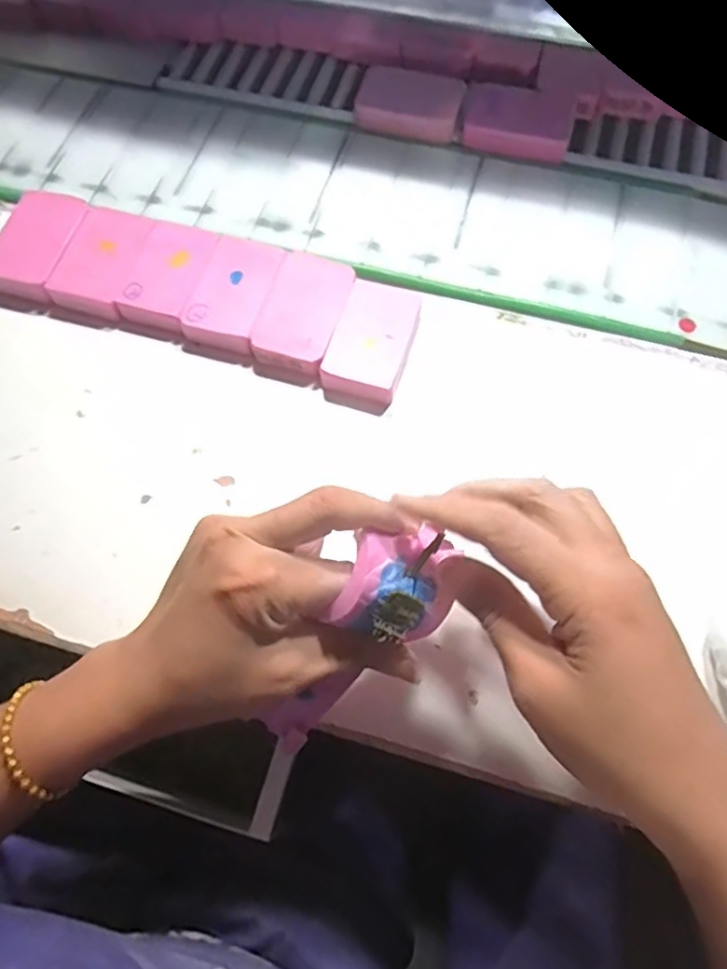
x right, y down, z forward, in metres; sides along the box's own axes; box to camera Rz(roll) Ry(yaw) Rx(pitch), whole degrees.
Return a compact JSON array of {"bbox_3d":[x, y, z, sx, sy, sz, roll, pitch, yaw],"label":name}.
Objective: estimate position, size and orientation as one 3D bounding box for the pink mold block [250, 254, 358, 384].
[{"bbox_3d":[-0.035,-0.100,0.375,0.044,0.017,0.074,18,71,8],"label":"pink mold block"}]

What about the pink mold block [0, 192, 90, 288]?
[{"bbox_3d":[-0.206,-0.154,0.405,0.047,0.022,0.066,15,70,7],"label":"pink mold block"}]

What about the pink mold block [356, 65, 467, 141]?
[{"bbox_3d":[0.033,-0.267,0.442,0.071,0.016,0.050,15,70,7],"label":"pink mold block"}]

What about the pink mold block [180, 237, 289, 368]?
[{"bbox_3d":[-0.079,-0.118,0.391,0.046,0.017,0.082,17,70,8],"label":"pink mold block"}]

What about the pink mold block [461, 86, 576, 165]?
[{"bbox_3d":[0.105,-0.247,0.430,0.073,0.019,0.035,15,70,7],"label":"pink mold block"}]

